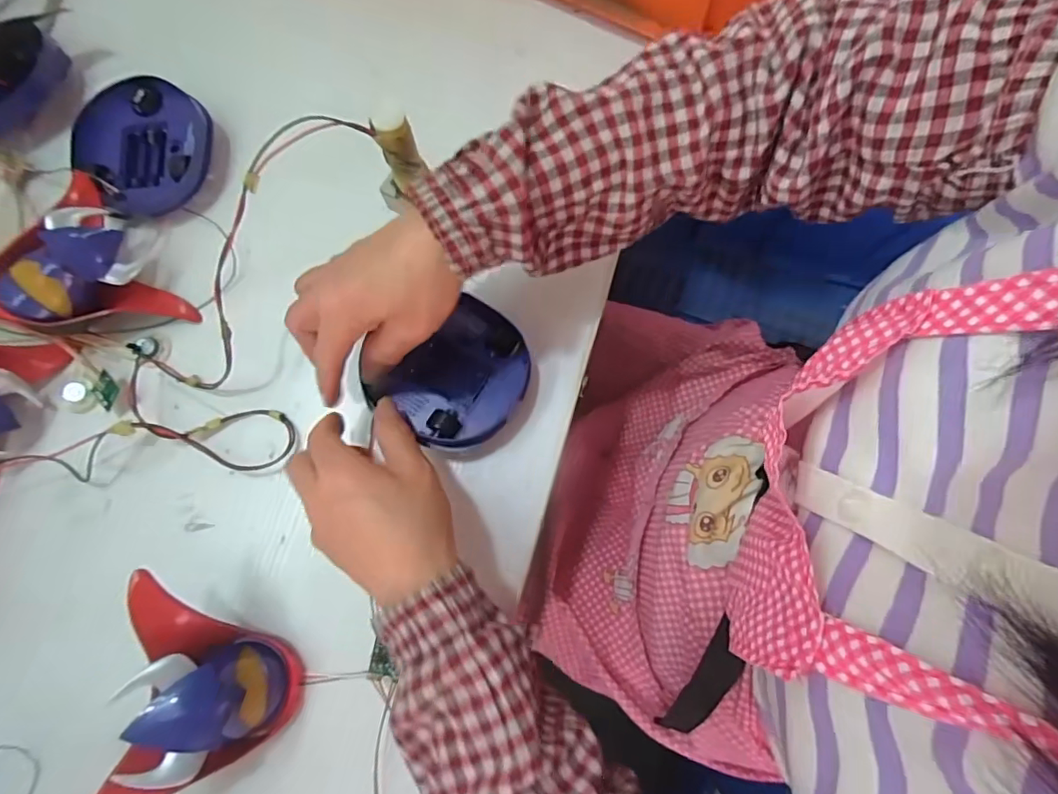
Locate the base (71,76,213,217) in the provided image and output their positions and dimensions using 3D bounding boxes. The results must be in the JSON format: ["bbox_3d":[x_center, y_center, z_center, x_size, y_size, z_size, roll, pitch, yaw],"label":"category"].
[{"bbox_3d":[-0.295,-0.195,0.420,0.109,0.025,0.097,43,81,11],"label":"base"}]

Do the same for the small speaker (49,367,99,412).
[{"bbox_3d":[-0.327,-0.005,0.388,0.034,0.007,0.029,7,76,3],"label":"small speaker"}]

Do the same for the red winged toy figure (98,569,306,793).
[{"bbox_3d":[-0.184,0.170,0.310,0.084,0.067,0.130,1,76,2],"label":"red winged toy figure"}]

